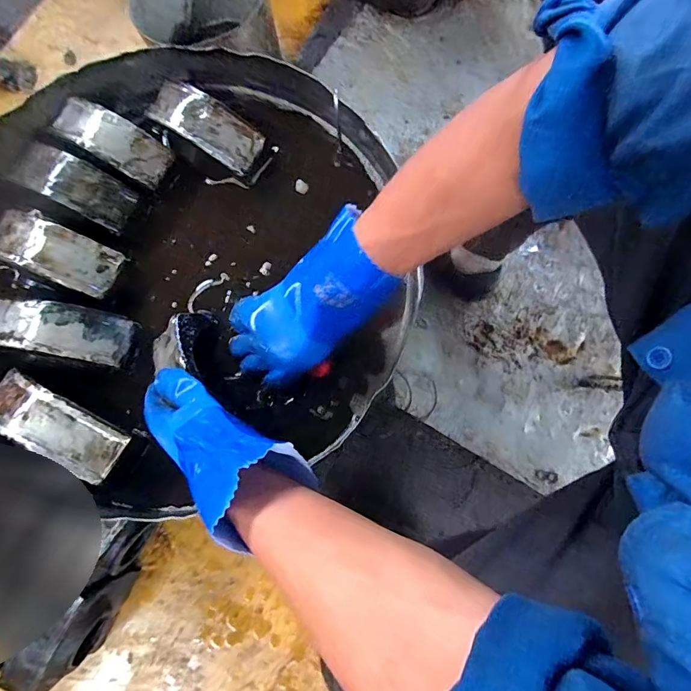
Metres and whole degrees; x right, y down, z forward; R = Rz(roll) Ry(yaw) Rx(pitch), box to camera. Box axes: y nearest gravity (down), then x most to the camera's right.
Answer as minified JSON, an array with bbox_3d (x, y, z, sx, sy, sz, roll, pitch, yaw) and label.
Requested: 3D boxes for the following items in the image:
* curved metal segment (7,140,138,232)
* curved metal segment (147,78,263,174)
[{"bbox_3d":[-0.333,-0.195,0.520,0.146,0.038,0.059,25,79,5],"label":"curved metal segment"},{"bbox_3d":[-0.178,-0.277,0.528,0.144,0.035,0.057,32,80,7],"label":"curved metal segment"}]

